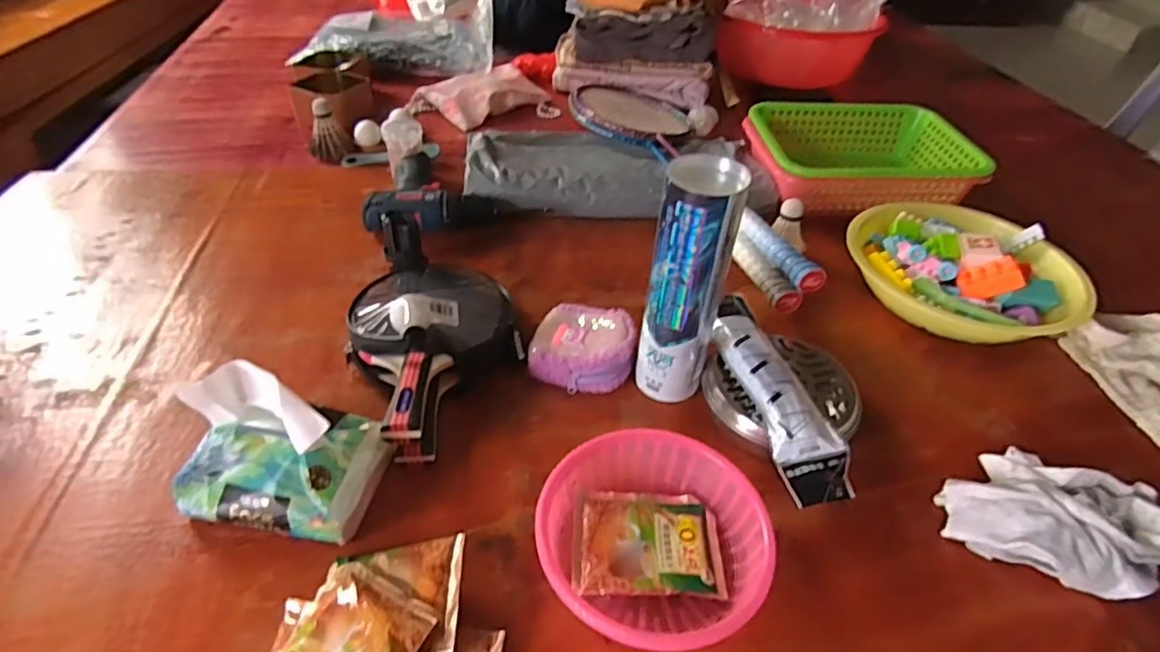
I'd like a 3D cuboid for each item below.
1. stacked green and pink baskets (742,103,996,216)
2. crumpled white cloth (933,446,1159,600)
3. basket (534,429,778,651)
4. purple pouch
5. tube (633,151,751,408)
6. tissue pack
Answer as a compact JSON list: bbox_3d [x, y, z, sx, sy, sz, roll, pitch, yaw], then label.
[{"bbox_3d":[0.400,-0.237,0.920,0.291,0.112,0.211,-1,42,-4],"label":"stacked green and pink baskets"},{"bbox_3d":[0.405,0.162,0.489,0.206,0.048,0.104,13,43,11],"label":"crumpled white cloth"},{"bbox_3d":[0.053,0.161,0.467,0.162,0.051,0.169,1,42,-1],"label":"basket"},{"bbox_3d":[0.003,0.018,0.637,0.104,0.041,0.109,6,42,4],"label":"purple pouch"},{"bbox_3d":[0.095,-0.030,0.553,0.065,0.229,0.066,18,44,17],"label":"tube"},{"bbox_3d":[-0.232,0.094,0.483,0.134,0.114,0.109,10,42,9],"label":"tissue pack"}]

